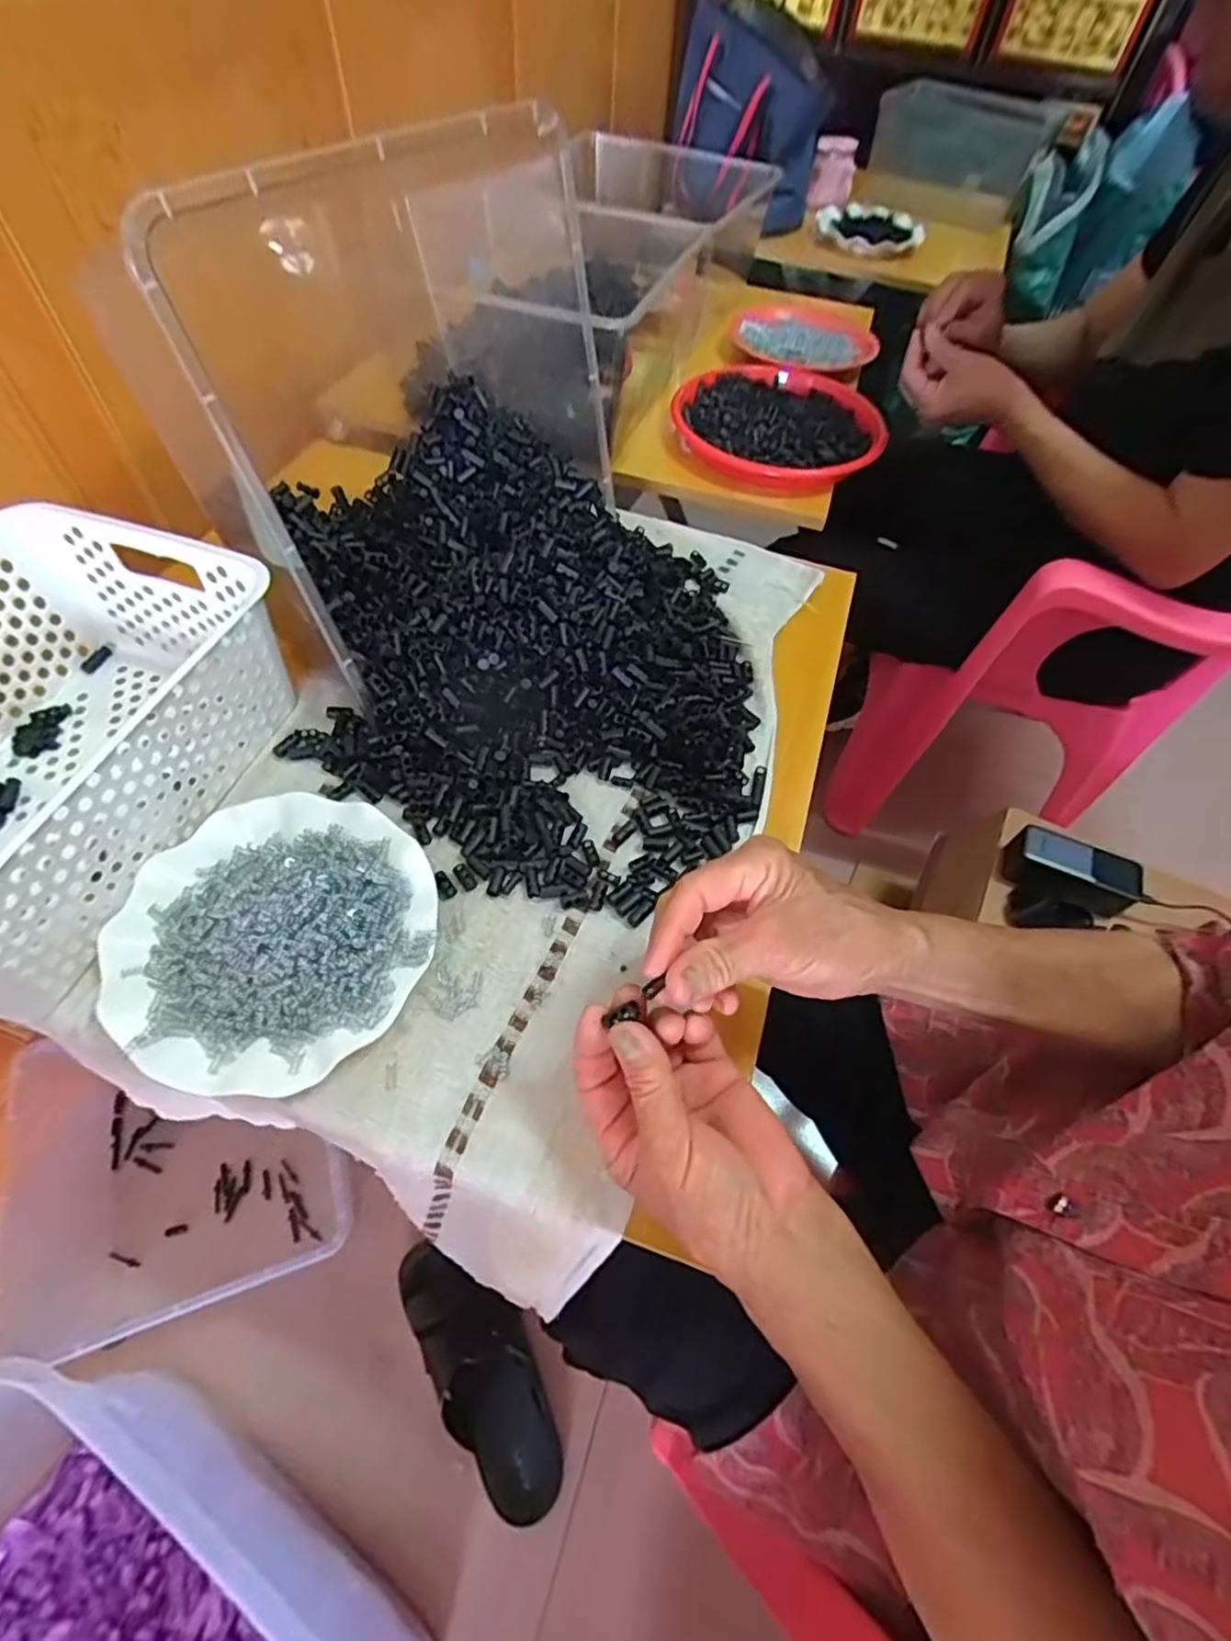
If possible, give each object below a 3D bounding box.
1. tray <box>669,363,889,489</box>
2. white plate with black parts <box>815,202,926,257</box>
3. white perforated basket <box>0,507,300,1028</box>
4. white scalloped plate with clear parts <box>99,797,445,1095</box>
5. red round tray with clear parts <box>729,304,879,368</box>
[{"bbox_3d":[0.188,-0.457,0.765,0.232,0.027,0.229,2,57,-4],"label":"tray"},{"bbox_3d":[0.472,-1.126,1.267,0.207,0.019,0.289,37,61,18],"label":"white plate with black parts"},{"bbox_3d":[-0.368,-0.041,0.414,0.203,0.115,0.303,18,57,7],"label":"white perforated basket"},{"bbox_3d":[-0.201,0.062,0.395,0.175,0.049,0.178,2,57,-4],"label":"white scalloped plate with clear parts"},{"bbox_3d":[0.258,-0.693,0.947,0.194,0.031,0.243,3,57,-3],"label":"red round tray with clear parts"}]

